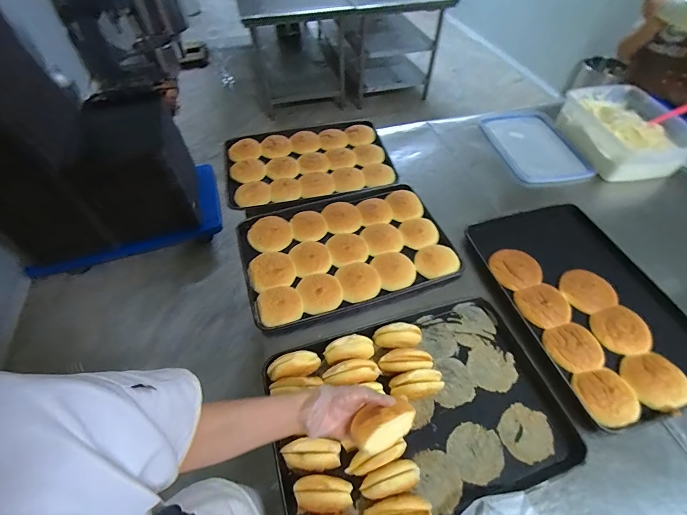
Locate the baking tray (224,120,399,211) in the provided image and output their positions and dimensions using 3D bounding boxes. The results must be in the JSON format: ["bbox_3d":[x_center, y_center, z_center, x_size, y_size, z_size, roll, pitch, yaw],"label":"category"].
[{"bbox_3d":[-0.121,-0.344,1.154,0.574,0.040,0.369,-12,53,-10],"label":"baking tray"}]

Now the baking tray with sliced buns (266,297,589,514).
[{"bbox_3d":[0.153,0.312,0.680,0.582,0.063,0.380,-15,54,-12],"label":"baking tray with sliced buns"}]

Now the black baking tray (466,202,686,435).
[{"bbox_3d":[0.619,0.089,0.833,0.366,0.039,0.568,-13,53,-10],"label":"black baking tray"}]

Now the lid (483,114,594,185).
[{"bbox_3d":[0.709,-0.428,1.233,0.272,0.032,0.403,-5,52,-5],"label":"lid"}]

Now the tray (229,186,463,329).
[{"bbox_3d":[0.006,-0.031,0.945,0.573,0.030,0.385,-16,54,-13],"label":"tray"}]

